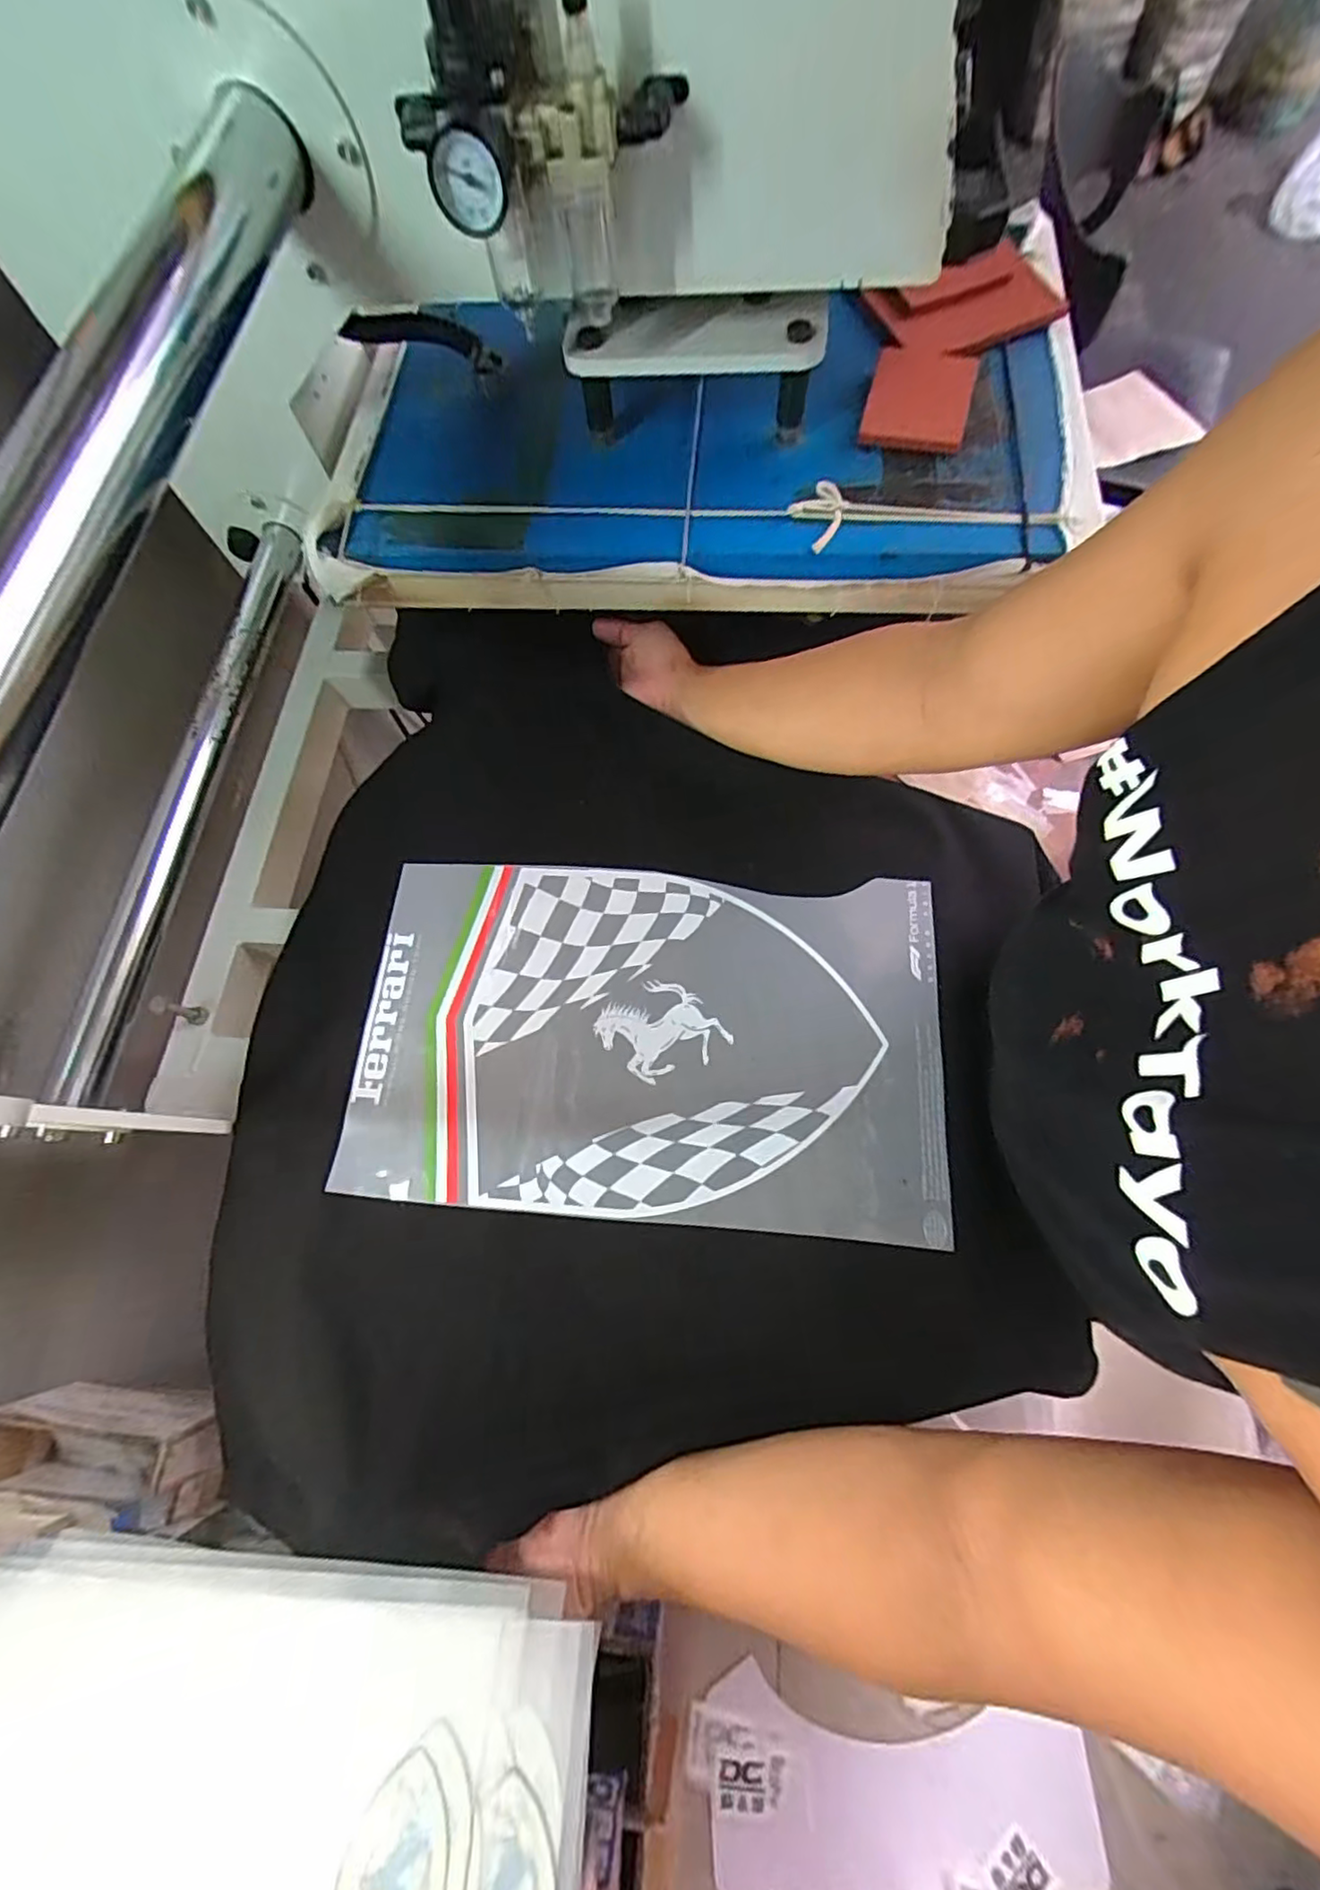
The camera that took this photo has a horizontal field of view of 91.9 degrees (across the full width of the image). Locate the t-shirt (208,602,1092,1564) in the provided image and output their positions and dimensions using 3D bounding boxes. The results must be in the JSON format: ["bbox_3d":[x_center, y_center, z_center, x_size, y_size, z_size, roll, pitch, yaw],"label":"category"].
[{"bbox_3d":[-0.030,0.012,0.498,0.577,0.032,0.690,0,72,2],"label":"t-shirt"}]

